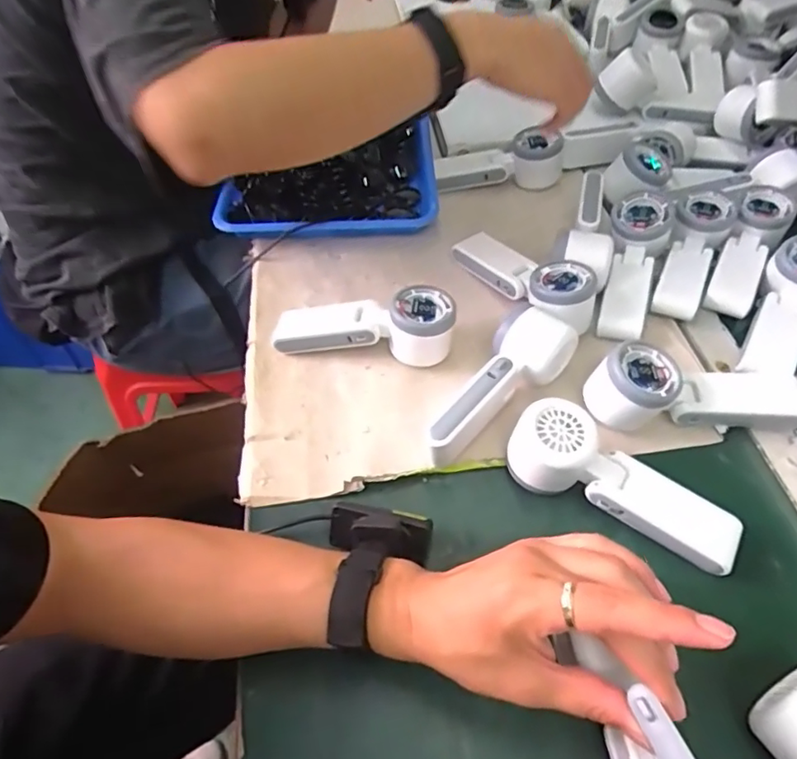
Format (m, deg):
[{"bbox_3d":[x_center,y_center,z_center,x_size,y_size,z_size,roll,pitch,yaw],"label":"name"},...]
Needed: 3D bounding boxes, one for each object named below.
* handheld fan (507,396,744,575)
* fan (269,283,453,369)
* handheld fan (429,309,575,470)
[{"bbox_3d":[0.161,0.071,0.395,0.160,0.050,0.057,21,54,17],"label":"handheld fan"},{"bbox_3d":[-0.031,-0.042,0.504,0.168,0.058,0.063,-3,50,16],"label":"fan"},{"bbox_3d":[0.074,0.003,0.456,0.154,0.058,0.052,-34,59,-24],"label":"handheld fan"}]

